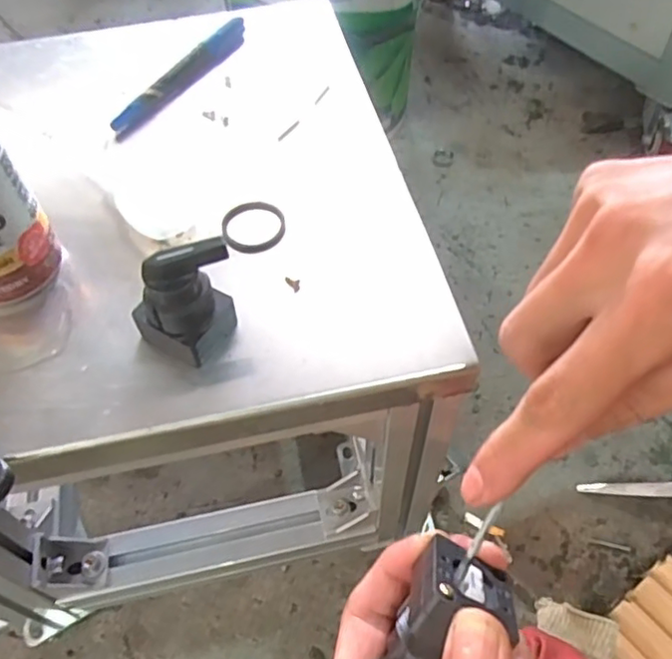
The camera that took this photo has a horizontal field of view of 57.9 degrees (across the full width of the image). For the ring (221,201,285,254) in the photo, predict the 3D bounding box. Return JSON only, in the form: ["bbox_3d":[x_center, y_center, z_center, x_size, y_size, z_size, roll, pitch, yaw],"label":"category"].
[{"bbox_3d":[-0.045,-0.056,0.327,0.033,0.007,0.036,-1,54,1],"label":"ring"}]

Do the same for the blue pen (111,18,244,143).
[{"bbox_3d":[-0.098,-0.170,0.404,0.016,0.013,0.136,23,58,17],"label":"blue pen"}]

